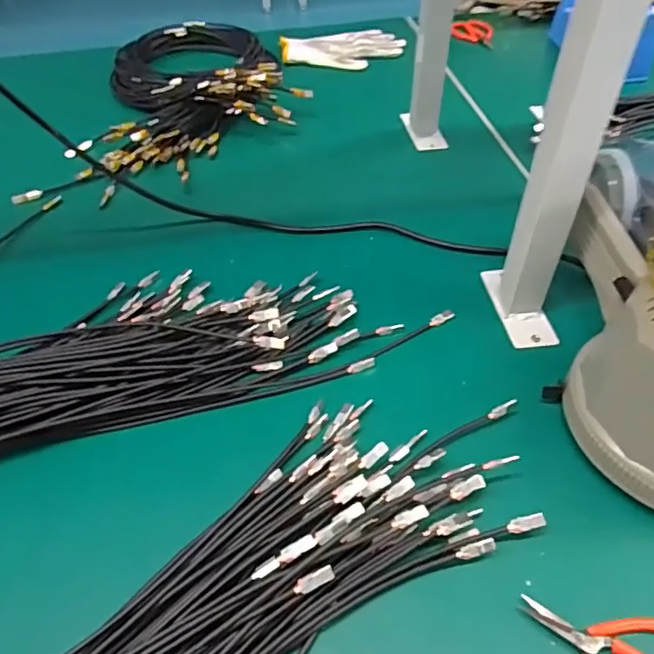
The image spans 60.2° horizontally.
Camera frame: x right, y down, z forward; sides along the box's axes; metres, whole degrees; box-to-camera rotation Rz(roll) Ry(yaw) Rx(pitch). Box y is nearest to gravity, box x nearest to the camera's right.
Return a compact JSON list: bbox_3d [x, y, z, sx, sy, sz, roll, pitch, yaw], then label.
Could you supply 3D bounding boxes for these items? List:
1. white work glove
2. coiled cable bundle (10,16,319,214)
[{"bbox_3d":[0.027,-0.451,0.916,0.190,0.024,0.129,-14,48,-11],"label":"white work glove"},{"bbox_3d":[-0.187,-0.339,0.793,0.312,0.062,0.492,2,47,4],"label":"coiled cable bundle"}]

